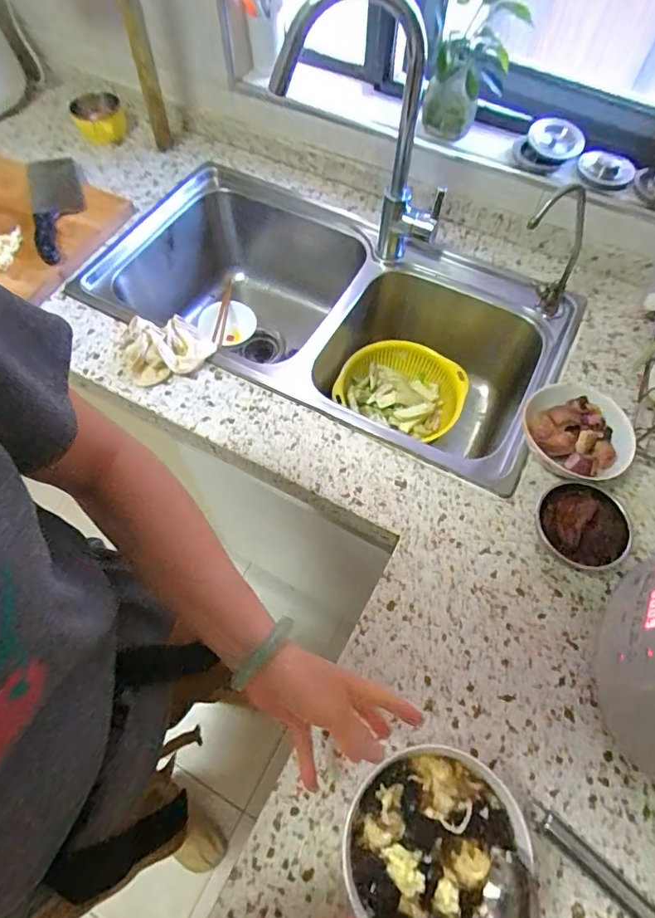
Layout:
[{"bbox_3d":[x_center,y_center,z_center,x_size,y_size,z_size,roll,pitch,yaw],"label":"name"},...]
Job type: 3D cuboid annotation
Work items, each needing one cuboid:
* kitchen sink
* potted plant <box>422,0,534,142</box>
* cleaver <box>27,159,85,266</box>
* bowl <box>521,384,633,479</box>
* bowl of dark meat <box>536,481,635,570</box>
[{"bbox_3d":[-0.011,-0.208,0.872,0.742,0.242,0.389,25,64,13],"label":"kitchen sink"},{"bbox_3d":[0.222,-0.611,0.731,0.121,0.201,0.191,9,62,5],"label":"potted plant"},{"bbox_3d":[-0.459,-0.431,0.820,0.084,0.033,0.318,-17,63,-10],"label":"cleaver"},{"bbox_3d":[0.318,-0.028,0.624,0.122,0.069,0.135,-14,63,-8],"label":"bowl"},{"bbox_3d":[0.300,0.081,0.578,0.101,0.048,0.101,0,62,0],"label":"bowl of dark meat"}]

